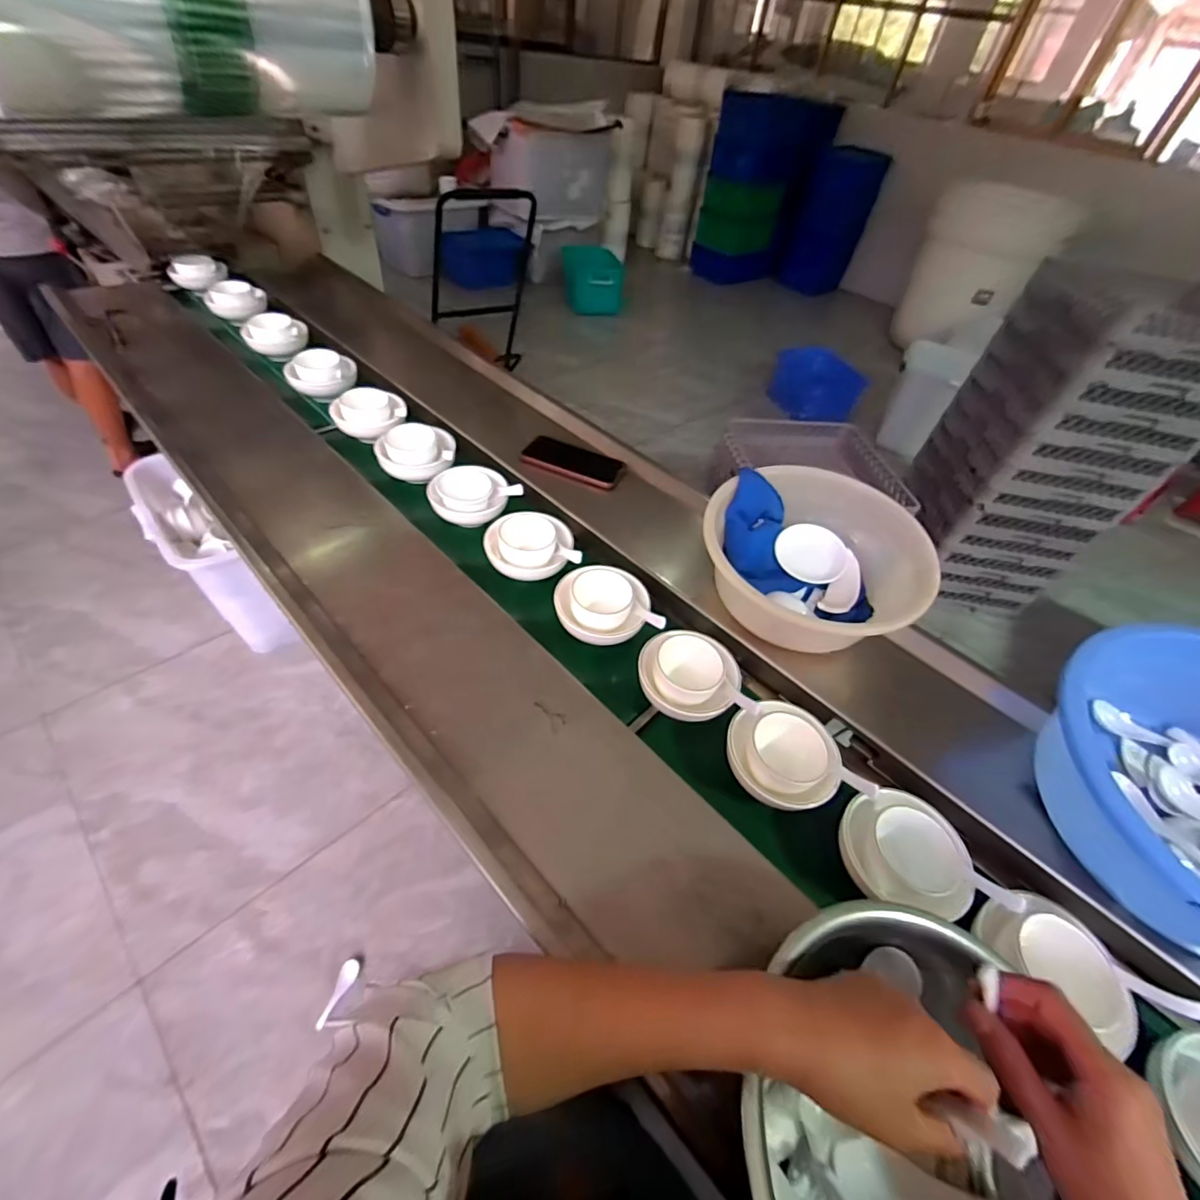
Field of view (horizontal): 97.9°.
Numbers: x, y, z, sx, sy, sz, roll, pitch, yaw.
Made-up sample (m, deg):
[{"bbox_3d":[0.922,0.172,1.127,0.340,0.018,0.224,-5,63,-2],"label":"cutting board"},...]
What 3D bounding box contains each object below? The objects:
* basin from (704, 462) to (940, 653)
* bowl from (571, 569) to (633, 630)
[{"bbox_3d":[0.253,-0.045,0.660,0.246,0.124,0.257,7,50,-8],"label":"basin"},{"bbox_3d":[0.002,0.003,0.658,0.074,0.043,0.069,7,50,-8],"label":"bowl"}]

